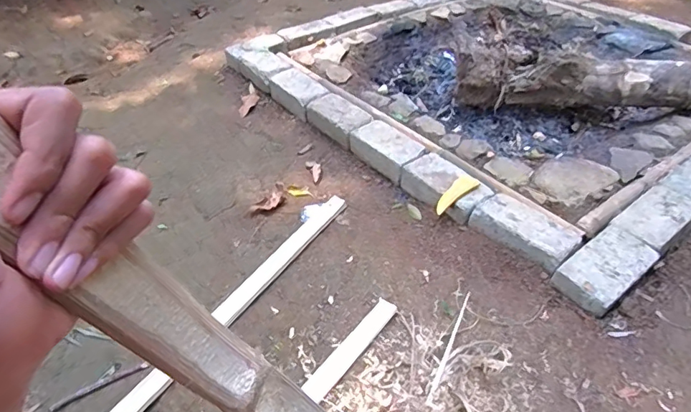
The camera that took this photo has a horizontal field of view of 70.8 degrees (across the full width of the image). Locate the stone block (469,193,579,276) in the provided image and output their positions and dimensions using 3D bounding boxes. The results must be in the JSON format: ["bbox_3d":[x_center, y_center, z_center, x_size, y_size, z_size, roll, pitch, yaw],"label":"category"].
[{"bbox_3d":[0.376,0.051,1.020,0.116,0.045,0.210,-29,47,-28],"label":"stone block"}]

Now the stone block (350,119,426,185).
[{"bbox_3d":[0.116,-0.145,1.299,0.111,0.078,0.206,-26,46,-26],"label":"stone block"}]

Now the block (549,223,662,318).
[{"bbox_3d":[0.504,0.121,0.941,0.211,0.046,0.109,-29,47,-28],"label":"block"}]

